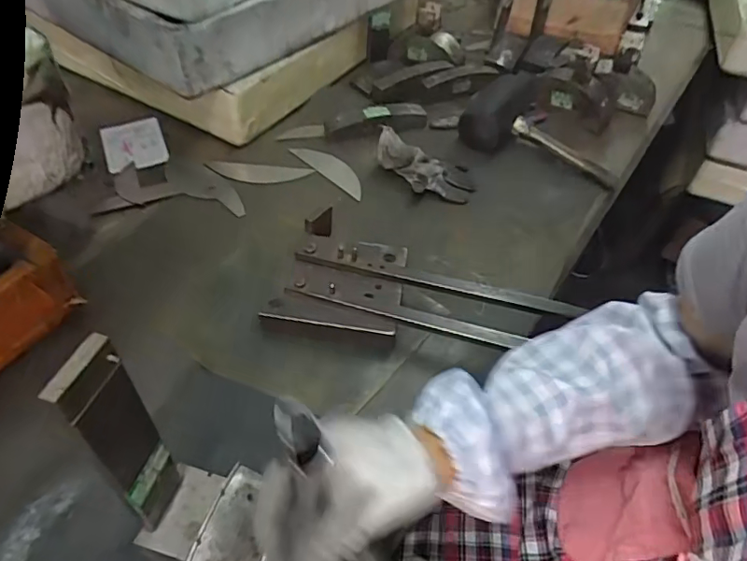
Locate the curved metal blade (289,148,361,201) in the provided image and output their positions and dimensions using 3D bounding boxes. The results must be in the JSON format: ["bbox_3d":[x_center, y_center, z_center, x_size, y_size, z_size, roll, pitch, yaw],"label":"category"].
[{"bbox_3d":[-0.060,-0.160,0.737,0.139,0.006,0.035,38,72,24],"label":"curved metal blade"}]

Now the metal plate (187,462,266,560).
[{"bbox_3d":[-0.096,0.188,0.385,0.061,0.011,0.089,39,46,-20],"label":"metal plate"}]

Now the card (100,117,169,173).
[{"bbox_3d":[-0.344,-0.196,0.750,0.081,0.004,0.104,-20,58,-13],"label":"card"}]

